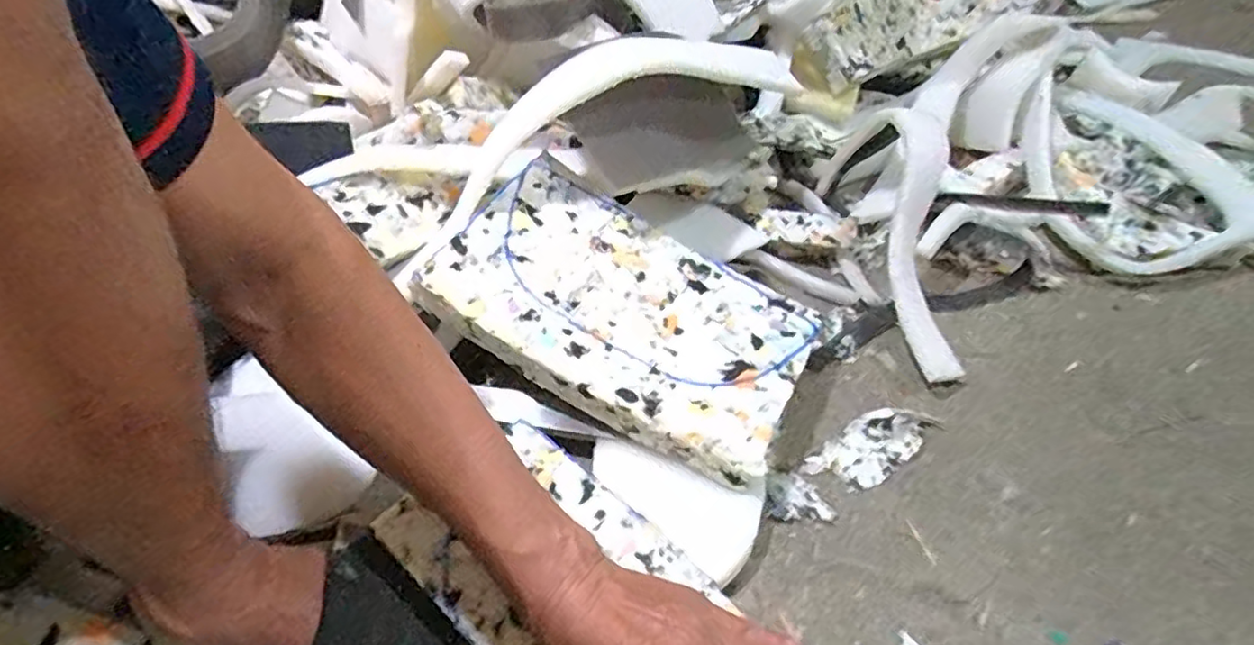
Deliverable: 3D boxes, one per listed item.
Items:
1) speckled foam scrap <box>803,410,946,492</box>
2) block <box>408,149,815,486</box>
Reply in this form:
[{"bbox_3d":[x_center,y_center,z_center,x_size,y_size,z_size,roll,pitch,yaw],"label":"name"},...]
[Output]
[{"bbox_3d":[0.193,0.094,0.497,0.108,0.013,0.047,-28,51,-22],"label":"speckled foam scrap"},{"bbox_3d":[0.002,-0.012,0.499,0.271,0.032,0.167,30,57,5],"label":"block"}]

